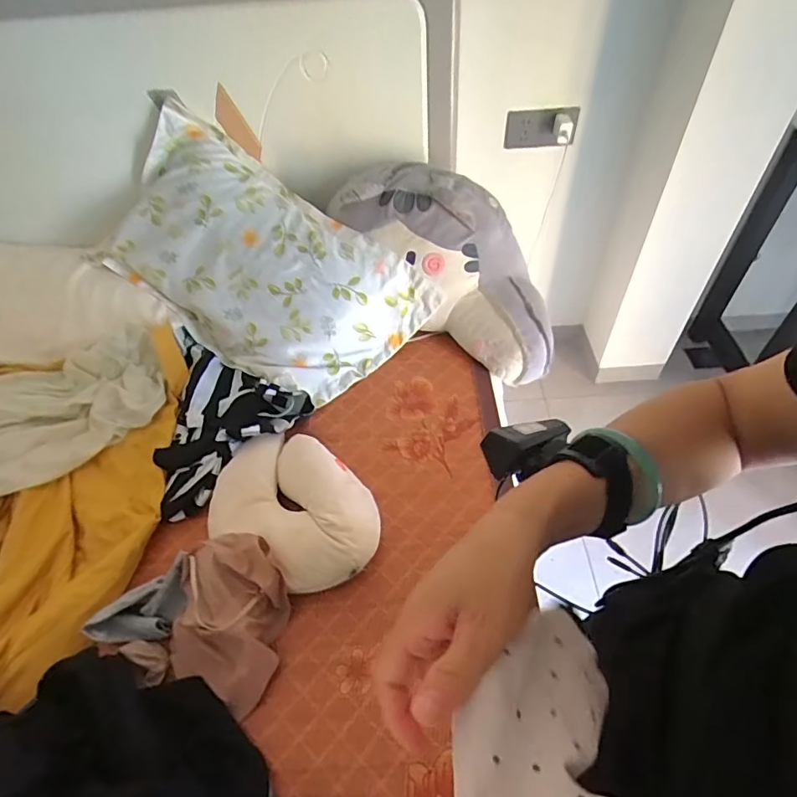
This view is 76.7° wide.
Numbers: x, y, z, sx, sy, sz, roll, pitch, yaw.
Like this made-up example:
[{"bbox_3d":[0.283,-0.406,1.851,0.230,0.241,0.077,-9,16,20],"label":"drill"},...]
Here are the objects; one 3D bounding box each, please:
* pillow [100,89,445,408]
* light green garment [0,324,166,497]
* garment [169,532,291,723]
[{"bbox_3d":[-0.318,-0.291,1.114,0.708,0.099,0.393,37,92,6],"label":"pillow"},{"bbox_3d":[-0.816,0.091,0.976,0.719,0.073,0.297,-33,55,-23],"label":"light green garment"},{"bbox_3d":[-0.253,0.319,0.752,0.169,0.073,0.213,10,52,11],"label":"garment"}]

